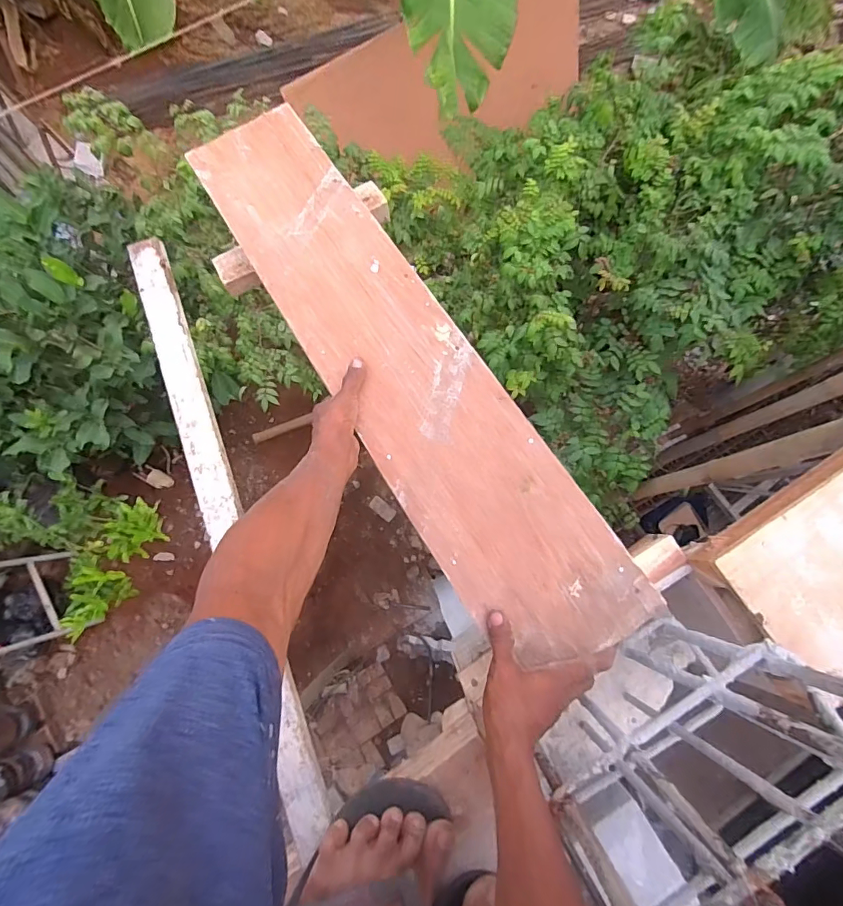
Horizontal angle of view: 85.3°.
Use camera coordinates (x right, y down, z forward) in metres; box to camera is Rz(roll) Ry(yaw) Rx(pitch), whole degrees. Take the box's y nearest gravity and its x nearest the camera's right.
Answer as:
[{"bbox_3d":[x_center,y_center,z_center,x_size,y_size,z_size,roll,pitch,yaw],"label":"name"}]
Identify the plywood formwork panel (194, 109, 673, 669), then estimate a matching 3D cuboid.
[{"bbox_3d":[-0.044,-0.137,0.572,0.173,0.014,0.834,-32,74,-7],"label":"plywood formwork panel"}]

